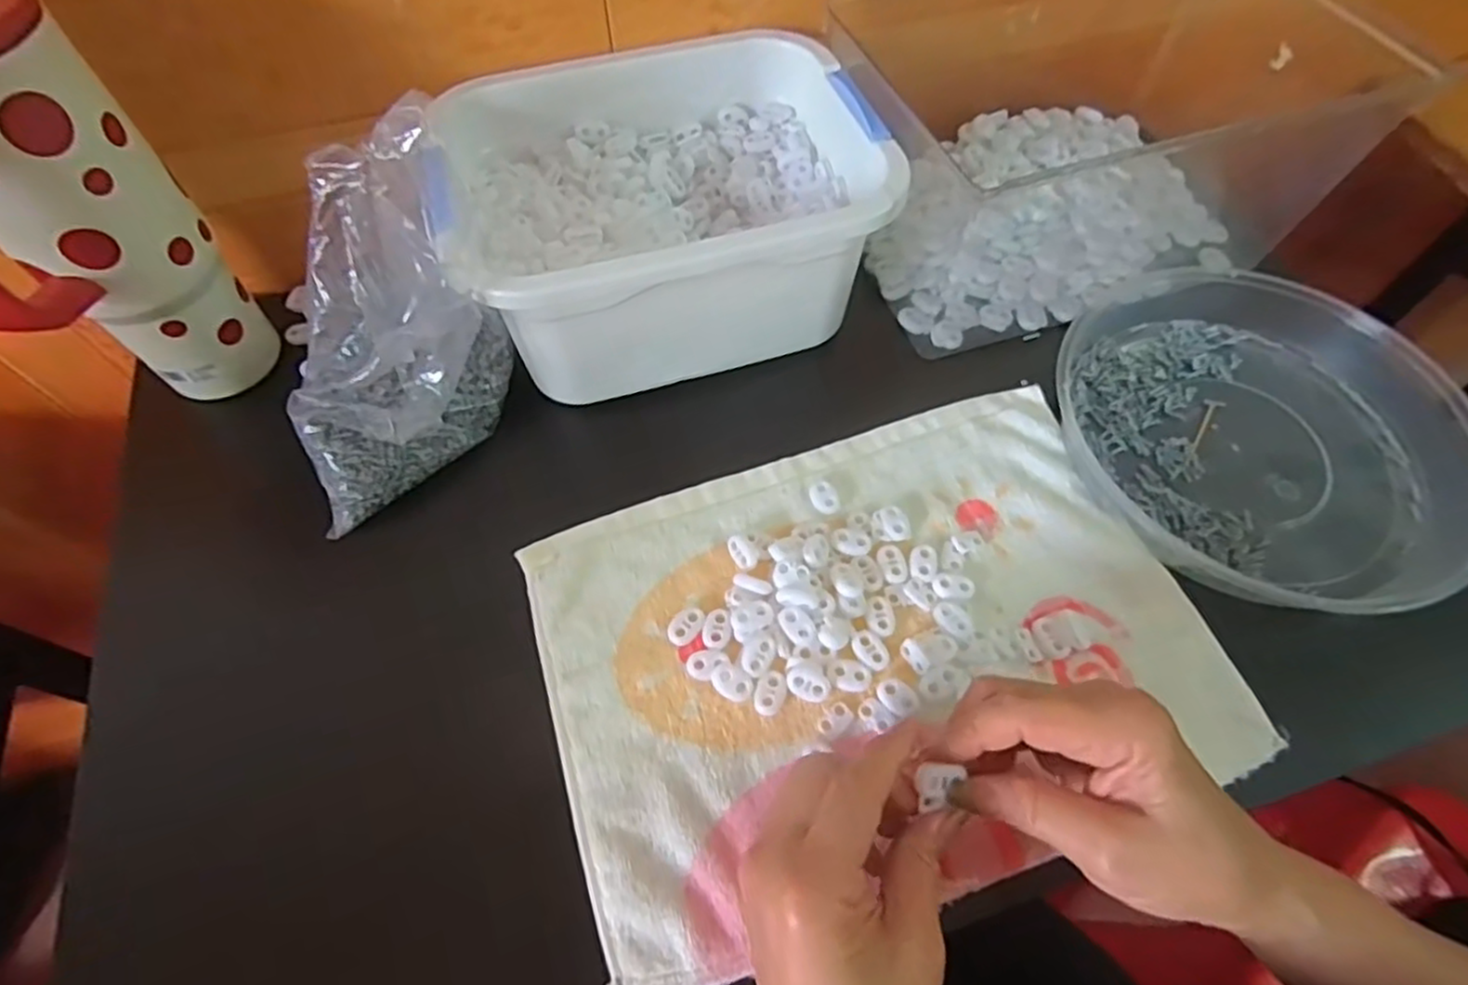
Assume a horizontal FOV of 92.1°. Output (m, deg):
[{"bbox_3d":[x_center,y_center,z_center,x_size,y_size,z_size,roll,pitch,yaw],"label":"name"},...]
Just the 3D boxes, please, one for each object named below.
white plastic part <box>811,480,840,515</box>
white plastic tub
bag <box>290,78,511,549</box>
[{"bbox_3d":[0.053,0.003,0.411,0.016,0.007,0.022,-12,61,-6],"label":"white plastic part"},{"bbox_3d":[-0.042,-0.174,0.440,0.244,0.105,0.191,-14,61,-8],"label":"white plastic tub"},{"bbox_3d":[-0.195,-0.088,0.384,0.147,0.143,0.116,-32,64,-17],"label":"bag"}]

